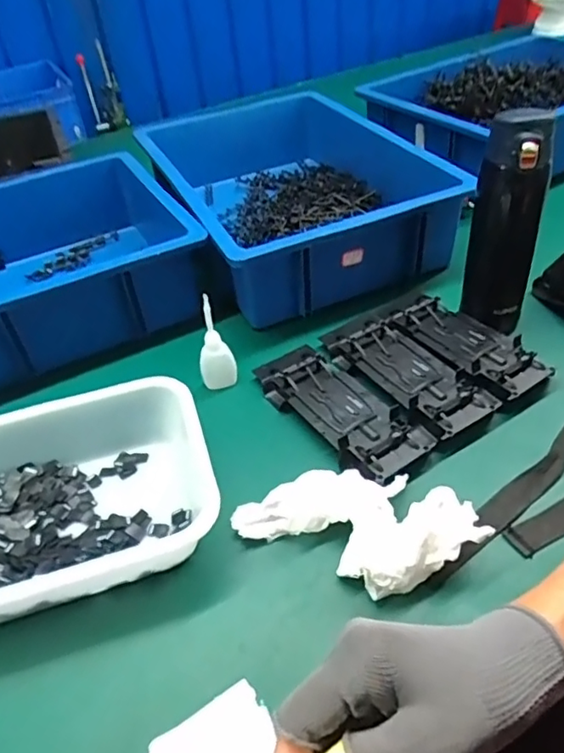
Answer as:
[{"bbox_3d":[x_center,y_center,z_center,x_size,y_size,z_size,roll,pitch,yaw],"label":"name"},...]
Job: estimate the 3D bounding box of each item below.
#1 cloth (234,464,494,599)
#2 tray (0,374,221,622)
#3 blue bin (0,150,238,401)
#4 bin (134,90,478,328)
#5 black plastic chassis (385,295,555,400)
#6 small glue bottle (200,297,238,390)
[{"bbox_3d":[0.059,0.111,0.457,0.184,0.039,0.098,20,49,26],"label":"cloth"},{"bbox_3d":[-0.186,0.098,0.482,0.250,0.059,0.198,-15,42,-10],"label":"tray"},{"bbox_3d":[-0.343,-0.128,0.712,0.453,0.108,0.347,-21,44,-17],"label":"blue bin"},{"bbox_3d":[0.000,-0.270,0.820,0.306,0.128,0.482,-20,43,-15],"label":"bin"},{"bbox_3d":[0.193,-0.033,0.611,0.071,0.033,0.175,-26,45,-21],"label":"black plastic chassis"},{"bbox_3d":[-0.069,-0.033,0.577,0.031,0.100,0.025,-34,48,-28],"label":"small glue bottle"}]

